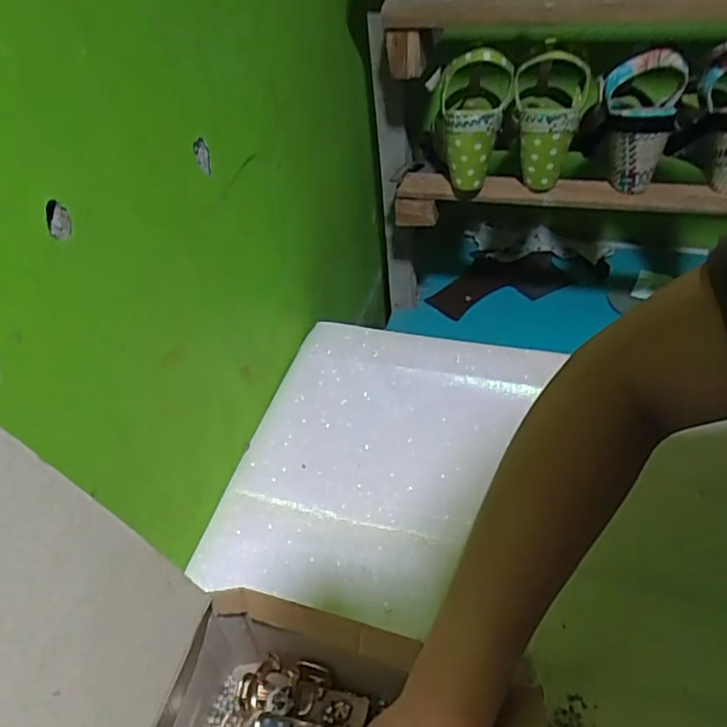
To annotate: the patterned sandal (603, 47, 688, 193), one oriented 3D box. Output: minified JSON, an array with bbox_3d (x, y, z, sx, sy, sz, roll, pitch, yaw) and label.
[{"bbox_3d":[0.288,-0.256,0.624,0.073,0.136,0.054,16,47,18],"label":"patterned sandal"}]

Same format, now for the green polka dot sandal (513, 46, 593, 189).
[{"bbox_3d":[0.202,-0.266,0.652,0.078,0.130,0.067,11,46,14],"label":"green polka dot sandal"}]

